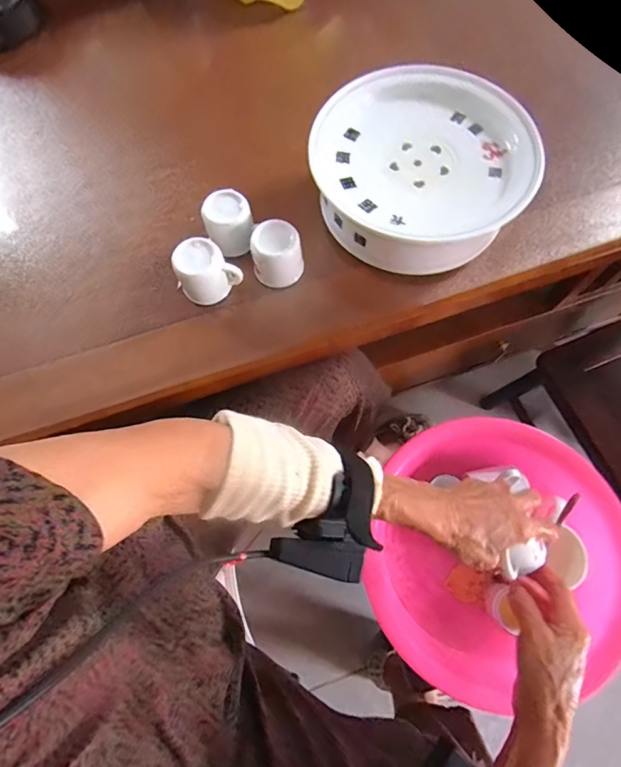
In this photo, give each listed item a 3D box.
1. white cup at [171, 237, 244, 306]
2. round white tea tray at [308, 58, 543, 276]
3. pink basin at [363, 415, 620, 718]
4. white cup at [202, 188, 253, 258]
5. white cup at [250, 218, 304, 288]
[{"bbox_3d":[-0.111,-0.118,0.444,0.059,0.048,0.047,-34,74,-9],"label":"white cup"},{"bbox_3d":[0.114,-0.233,0.450,0.213,0.070,0.216,0,72,1],"label":"round white tea tray"},{"bbox_3d":[0.229,0.208,0.528,0.278,0.092,0.306,14,73,6],"label":"pink basin"},{"bbox_3d":[-0.088,-0.173,0.458,0.049,0.047,0.059,-21,73,-5],"label":"white cup"},{"bbox_3d":[-0.036,-0.137,0.447,0.050,0.051,0.048,0,72,1],"label":"white cup"}]

